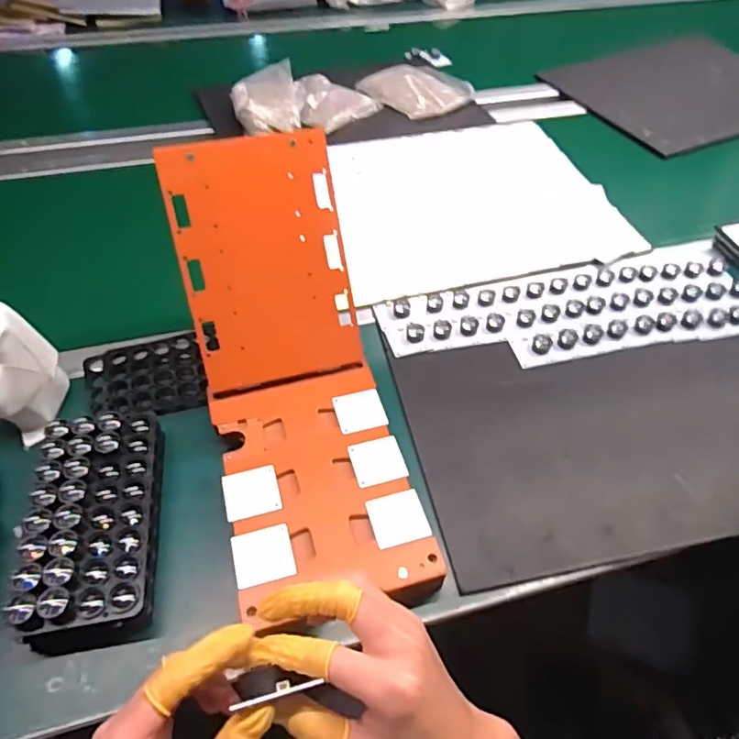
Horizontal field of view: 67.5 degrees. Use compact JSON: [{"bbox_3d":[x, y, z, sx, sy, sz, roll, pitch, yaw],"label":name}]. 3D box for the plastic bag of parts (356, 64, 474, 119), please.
[{"bbox_3d":[0.086,-0.539,1.069,0.164,0.032,0.196,-35,58,-27],"label":"plastic bag of parts"}]

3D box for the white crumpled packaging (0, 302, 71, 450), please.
[{"bbox_3d":[-0.355,0.001,0.543,0.062,0.117,0.097,11,50,8],"label":"white crumpled packaging"}]

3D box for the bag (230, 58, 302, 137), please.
[{"bbox_3d":[-0.181,-0.472,0.970,0.117,0.052,0.166,-8,50,-8],"label":"bag"}]

